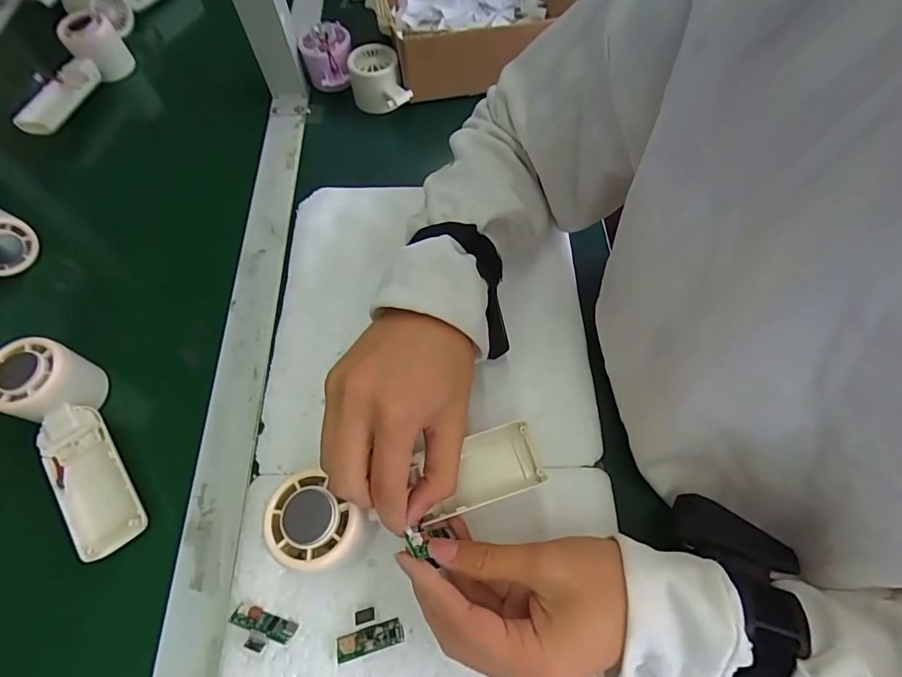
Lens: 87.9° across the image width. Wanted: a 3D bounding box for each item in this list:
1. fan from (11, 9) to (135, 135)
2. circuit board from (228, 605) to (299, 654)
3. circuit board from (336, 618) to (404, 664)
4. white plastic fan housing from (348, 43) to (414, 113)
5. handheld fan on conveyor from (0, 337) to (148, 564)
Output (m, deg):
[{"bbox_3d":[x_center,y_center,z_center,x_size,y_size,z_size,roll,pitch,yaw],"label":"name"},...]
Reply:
[{"bbox_3d":[-0.430,-0.295,0.523,0.052,0.059,0.151,17,64,9],"label":"fan"},{"bbox_3d":[-0.115,0.176,0.282,0.038,0.011,0.019,19,64,9],"label":"circuit board"},{"bbox_3d":[-0.049,0.180,0.280,0.039,0.006,0.014,-14,64,-7],"label":"circuit board"},{"bbox_3d":[-0.078,-0.276,0.510,0.054,0.050,0.065,-31,66,-13],"label":"white plastic fan housing"},{"bbox_3d":[-0.271,0.074,0.332,0.050,0.051,0.159,-32,67,-15],"label":"handheld fan on conveyor"}]

